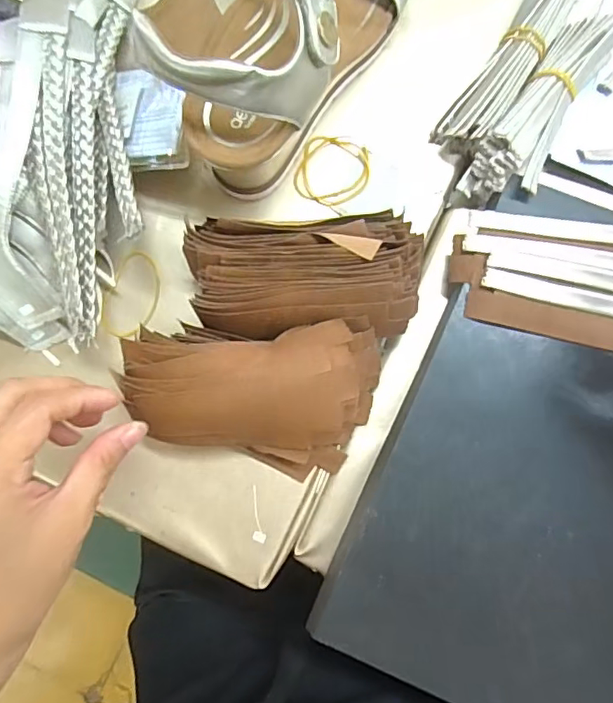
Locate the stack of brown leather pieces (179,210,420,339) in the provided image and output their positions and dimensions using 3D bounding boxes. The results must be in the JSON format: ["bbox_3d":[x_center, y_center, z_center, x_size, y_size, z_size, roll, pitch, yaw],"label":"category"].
[{"bbox_3d":[0.001,-0.043,0.329,0.134,0.052,0.068,-2,83,1],"label":"stack of brown leather pieces"}]

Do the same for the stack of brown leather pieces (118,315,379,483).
[{"bbox_3d":[-0.029,0.028,0.321,0.141,0.058,0.086,0,83,1],"label":"stack of brown leather pieces"}]

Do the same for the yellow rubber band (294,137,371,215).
[{"bbox_3d":[0.017,-0.119,0.358,0.046,0.006,0.047,0,83,1],"label":"yellow rubber band"}]

